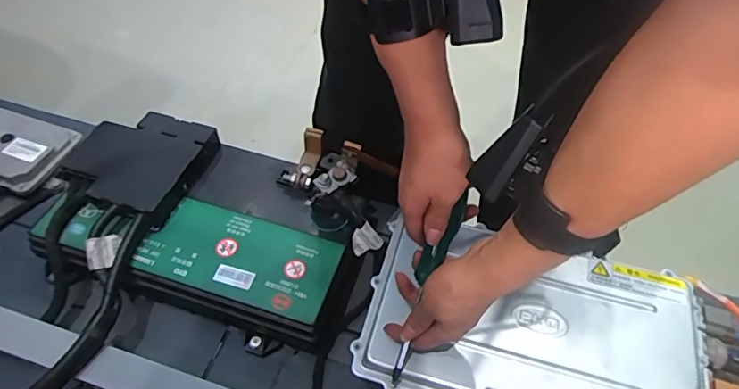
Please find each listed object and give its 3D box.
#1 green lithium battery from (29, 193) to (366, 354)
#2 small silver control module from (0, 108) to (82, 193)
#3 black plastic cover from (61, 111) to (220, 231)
[{"bbox_3d":[-0.205,0.075,0.595,0.361,0.066,0.127,12,53,7],"label":"green lithium battery"},{"bbox_3d":[-0.499,-0.068,0.699,0.155,0.026,0.110,14,54,9],"label":"small silver control module"},{"bbox_3d":[-0.285,-0.042,0.628,0.144,0.035,0.141,17,54,11],"label":"black plastic cover"}]

